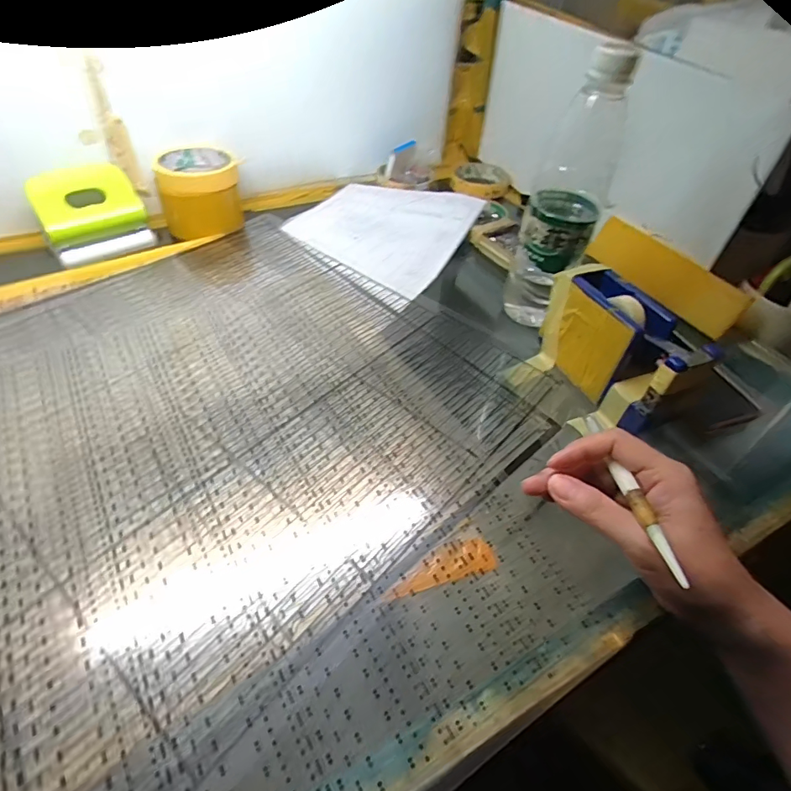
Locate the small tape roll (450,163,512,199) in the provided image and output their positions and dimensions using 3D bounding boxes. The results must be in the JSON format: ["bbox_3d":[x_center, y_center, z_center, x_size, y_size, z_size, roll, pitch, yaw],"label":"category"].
[{"bbox_3d":[0.131,-0.328,0.717,0.089,0.023,0.100,14,46,10],"label":"small tape roll"}]

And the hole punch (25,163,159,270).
[{"bbox_3d":[-0.331,-0.200,0.513,0.099,0.070,0.053,-27,54,-28],"label":"hole punch"}]

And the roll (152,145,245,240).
[{"bbox_3d":[-0.233,-0.245,0.565,0.089,0.071,0.085,-15,49,-18],"label":"roll"}]

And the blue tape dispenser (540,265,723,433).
[{"bbox_3d":[0.179,-0.038,0.389,0.054,0.083,0.137,-16,49,-20],"label":"blue tape dispenser"}]

